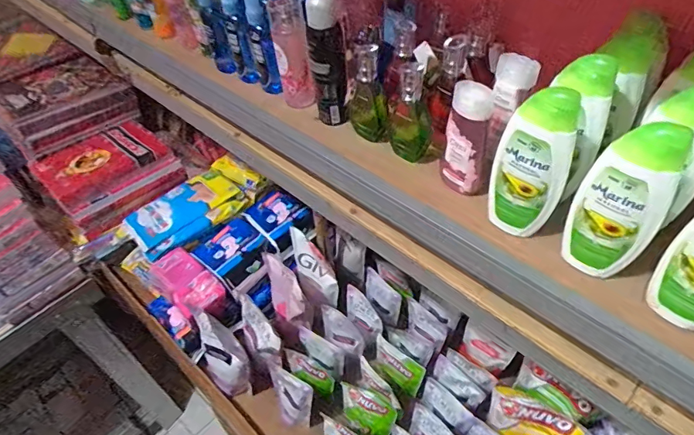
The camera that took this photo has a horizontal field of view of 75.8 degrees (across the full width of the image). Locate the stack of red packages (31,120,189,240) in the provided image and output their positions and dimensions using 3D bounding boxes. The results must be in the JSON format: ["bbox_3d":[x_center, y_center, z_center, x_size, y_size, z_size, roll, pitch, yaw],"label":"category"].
[{"bbox_3d":[-0.530,-0.108,1.004,0.223,0.112,0.247,35,58,29],"label":"stack of red packages"}]

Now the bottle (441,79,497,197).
[{"bbox_3d":[0.134,-0.090,0.486,0.049,0.127,0.053,8,48,9],"label":"bottle"}]

